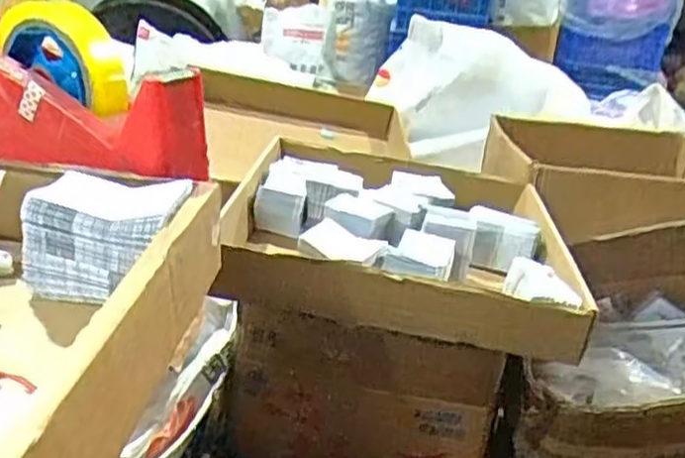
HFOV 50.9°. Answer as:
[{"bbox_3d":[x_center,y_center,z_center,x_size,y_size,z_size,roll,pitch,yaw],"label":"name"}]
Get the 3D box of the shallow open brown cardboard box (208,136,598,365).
[{"bbox_3d":[0.069,-0.010,0.841,0.389,0.075,0.418,6,24,0],"label":"shallow open brown cardboard box"}]

